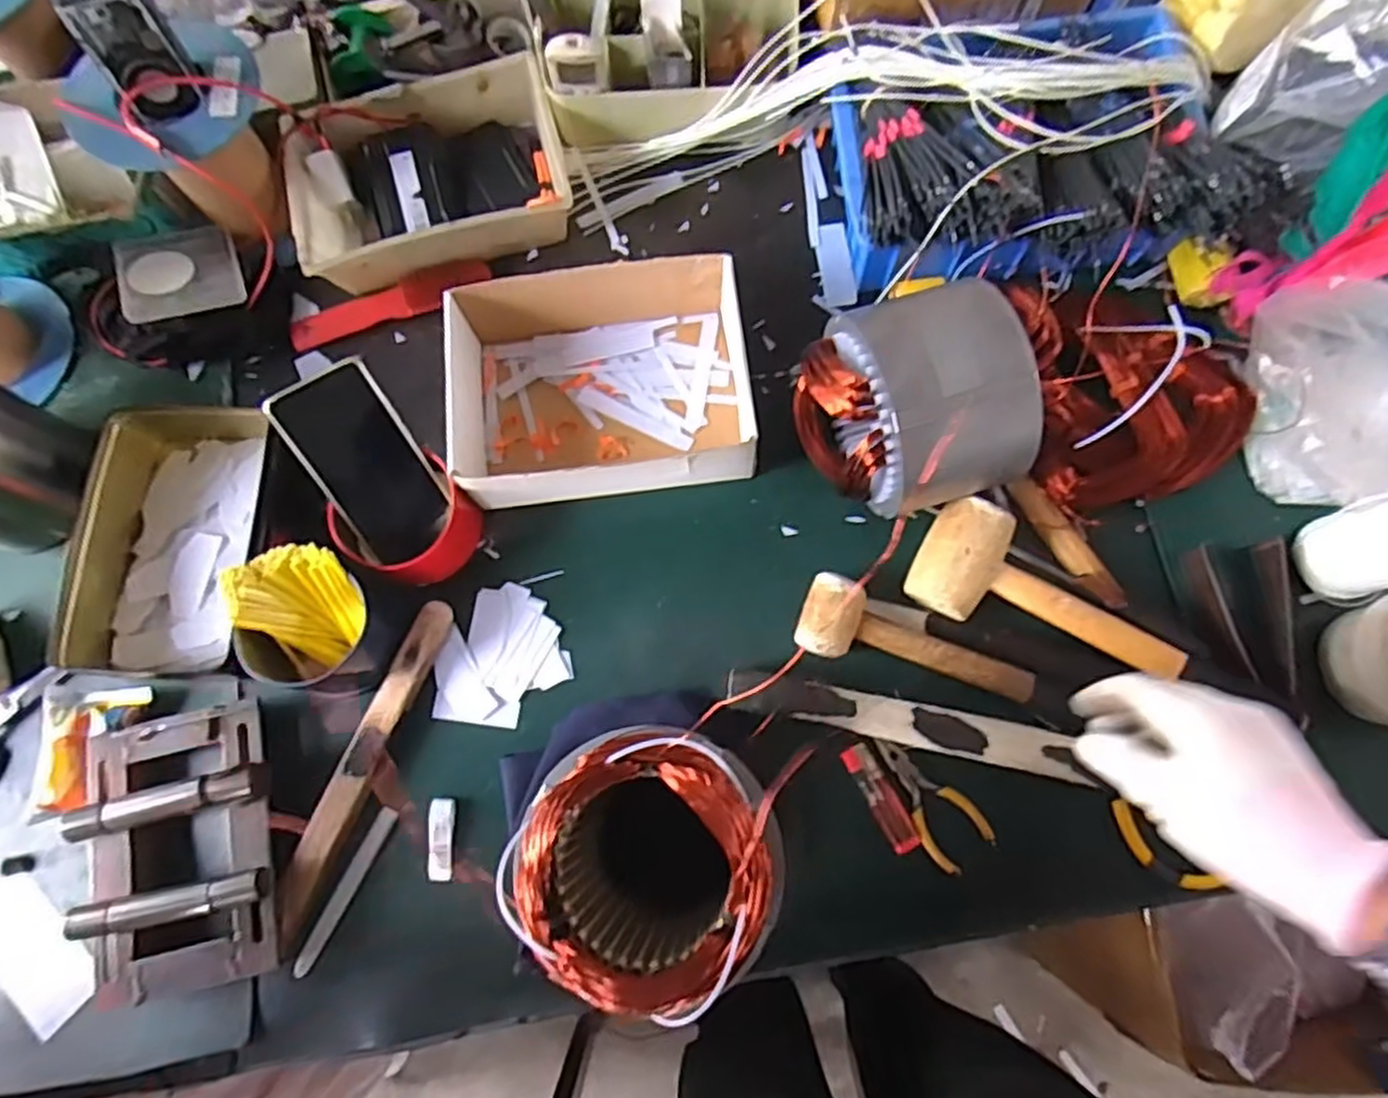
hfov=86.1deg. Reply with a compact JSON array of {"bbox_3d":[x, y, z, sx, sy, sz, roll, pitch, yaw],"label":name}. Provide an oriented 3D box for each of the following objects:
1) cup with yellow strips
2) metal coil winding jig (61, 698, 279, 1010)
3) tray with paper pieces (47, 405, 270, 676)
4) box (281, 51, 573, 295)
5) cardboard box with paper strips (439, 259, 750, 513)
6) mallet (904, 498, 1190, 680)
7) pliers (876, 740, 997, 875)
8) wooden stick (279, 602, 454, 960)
[{"bbox_3d":[-0.295,0.052,0.570,0.089,0.070,0.096,0,77,1],"label":"cup with yellow strips"},{"bbox_3d":[-0.385,0.224,0.557,0.133,0.051,0.197,-12,77,-2],"label":"metal coil winding jig"},{"bbox_3d":[-0.439,-0.013,0.626,0.118,0.060,0.226,-3,77,0],"label":"tray with paper pieces"},{"bbox_3d":[-0.244,-0.343,0.692,0.245,0.053,0.166,-18,77,-3],"label":"box"},{"bbox_3d":[-0.080,-0.138,0.632,0.235,0.071,0.195,-7,77,0],"label":"cardboard box with paper strips"},{"bbox_3d":[0.273,0.038,0.575,0.203,0.048,0.087,23,78,6],"label":"mallet"},{"bbox_3d":[0.178,0.196,0.573,0.050,0.005,0.106,-43,79,-8],"label":"pliers"},{"bbox_3d":[-0.260,0.168,0.582,0.028,0.021,0.268,21,78,6],"label":"wooden stick"}]

